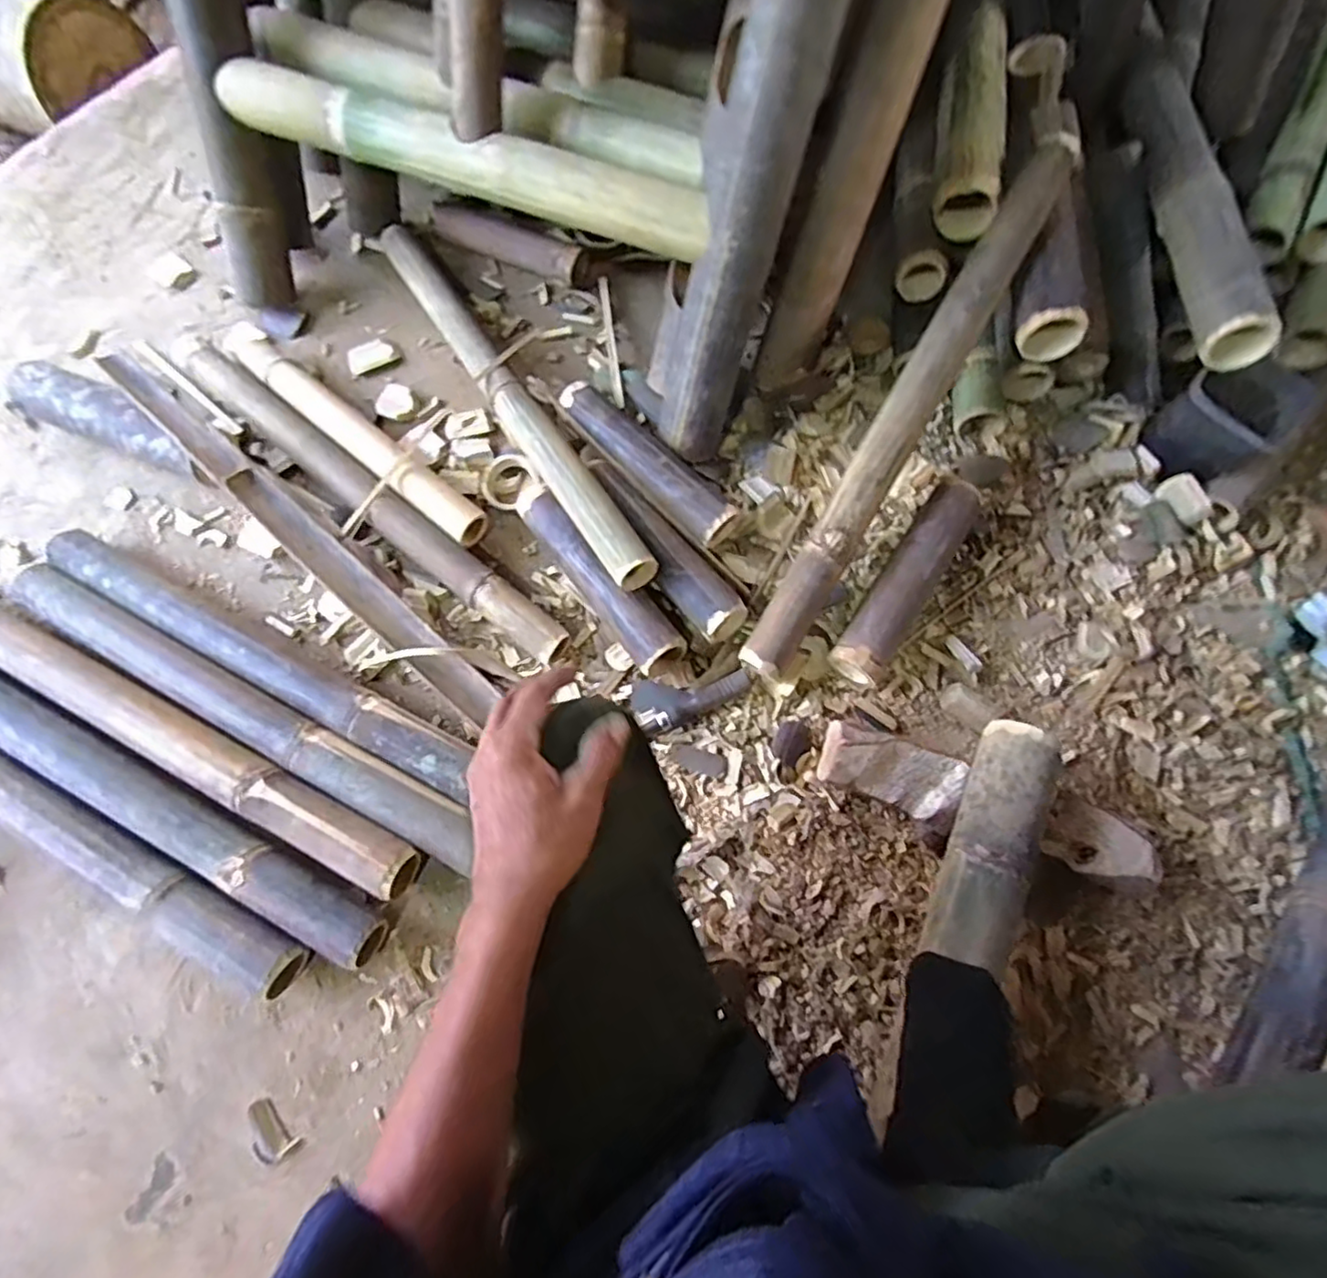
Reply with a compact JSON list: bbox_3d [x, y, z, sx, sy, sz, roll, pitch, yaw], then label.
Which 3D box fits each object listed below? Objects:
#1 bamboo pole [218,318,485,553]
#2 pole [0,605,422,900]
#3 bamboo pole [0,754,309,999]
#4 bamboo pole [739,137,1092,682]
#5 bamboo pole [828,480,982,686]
[{"bbox_3d":[-0.409,-0.274,0.827,0.486,0.046,0.059,40,76,13],"label":"bamboo pole"},{"bbox_3d":[-0.535,0.097,0.703,0.628,0.055,0.054,27,73,10],"label":"pole"},{"bbox_3d":[-0.639,0.181,0.678,0.630,0.052,0.056,27,73,10],"label":"bamboo pole"},{"bbox_3d":[0.268,-0.249,0.710,0.057,0.053,0.658,30,91,11],"label":"bamboo pole"},{"bbox_3d":[0.279,-0.065,0.739,0.059,0.065,0.254,33,74,11],"label":"bamboo pole"}]

